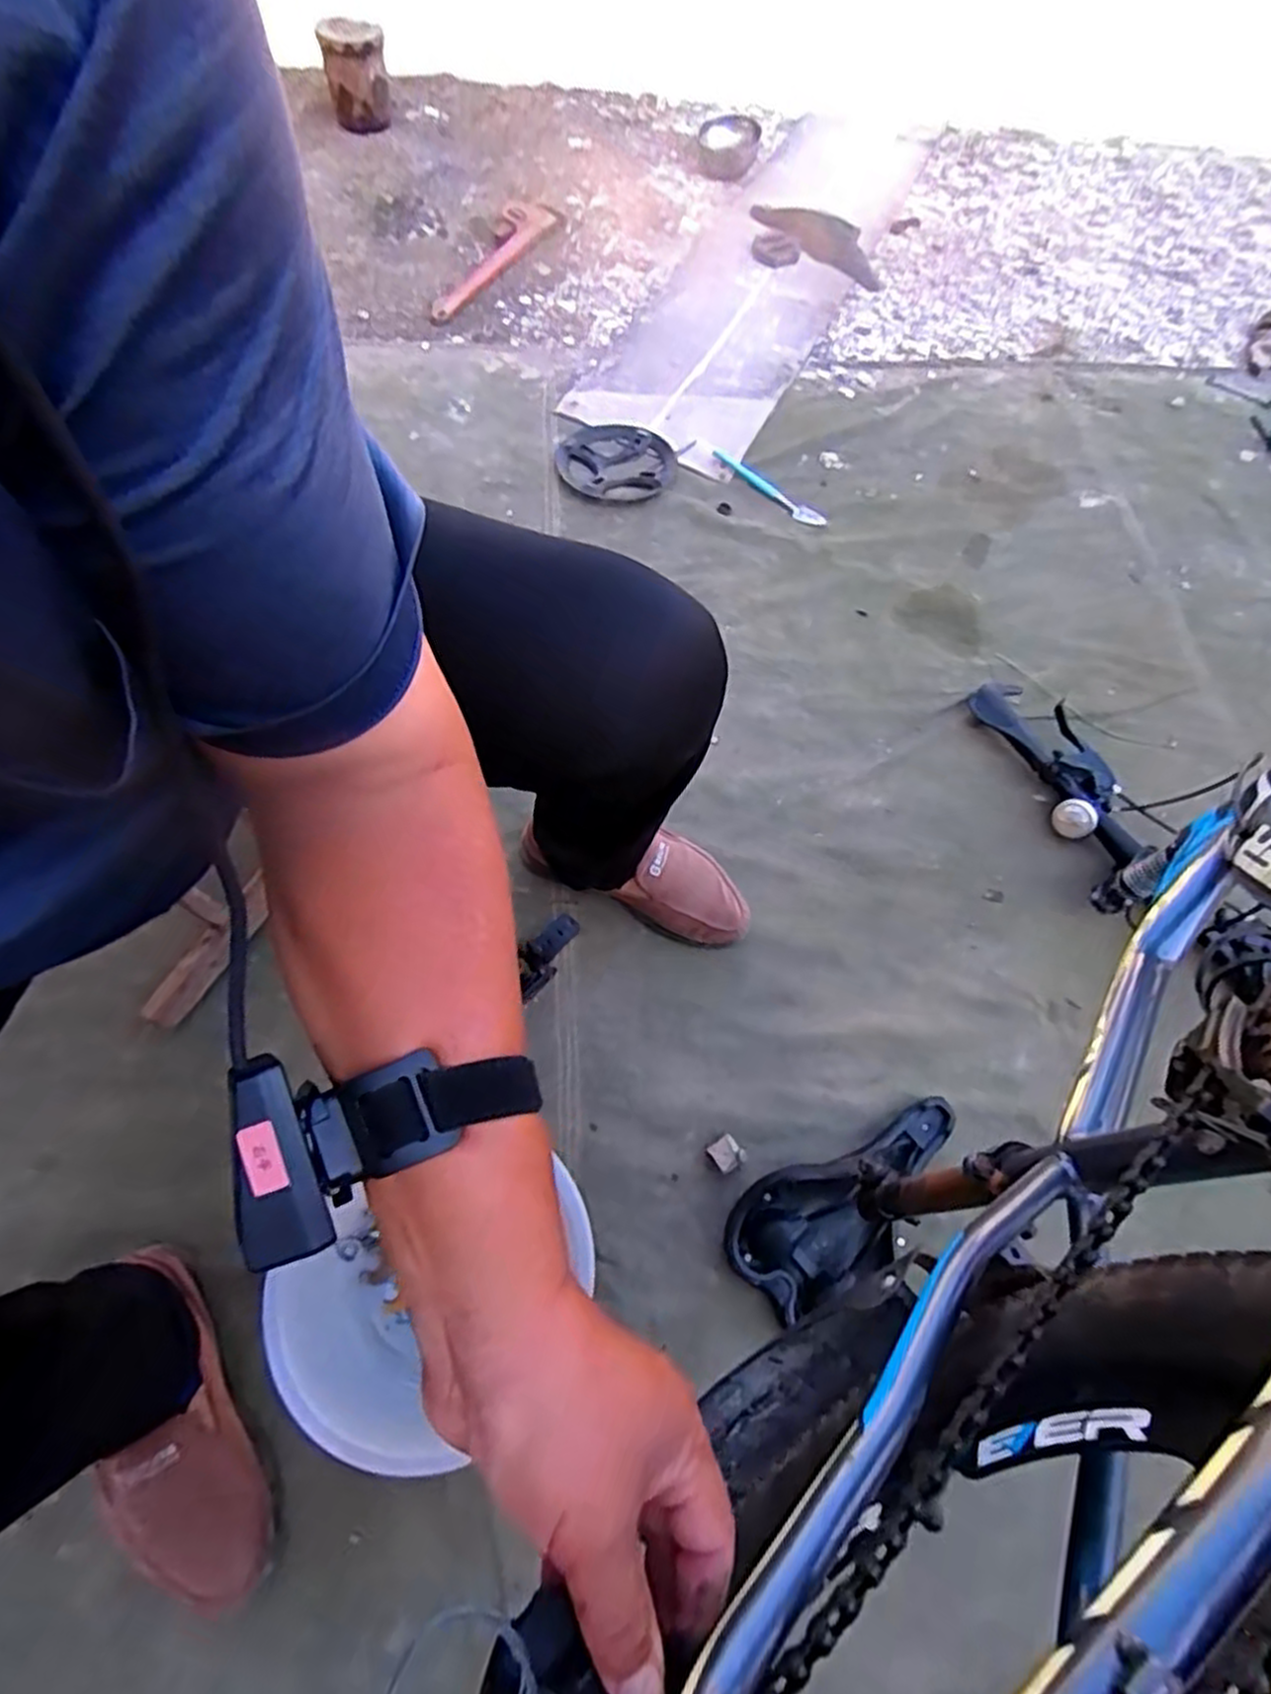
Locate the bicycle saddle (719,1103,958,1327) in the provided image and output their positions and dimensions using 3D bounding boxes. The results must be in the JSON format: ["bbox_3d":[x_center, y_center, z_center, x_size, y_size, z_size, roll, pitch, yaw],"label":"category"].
[{"bbox_3d":[0.202,0.315,0.685,0.254,0.062,0.107,-30,71,-17],"label":"bicycle saddle"}]

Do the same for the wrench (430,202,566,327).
[{"bbox_3d":[-0.263,-1.081,1.370,0.099,0.023,0.408,27,66,8],"label":"wrench"}]

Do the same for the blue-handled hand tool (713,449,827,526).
[{"bbox_3d":[0.201,-0.544,1.126,0.209,0.017,0.028,40,73,16],"label":"blue-handled hand tool"}]

